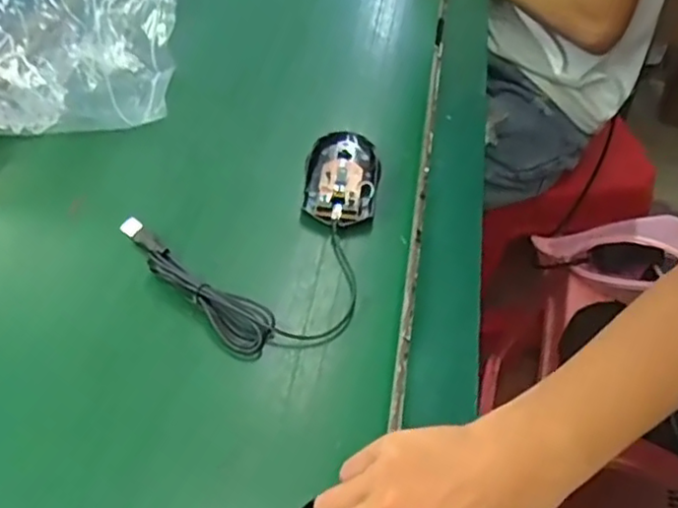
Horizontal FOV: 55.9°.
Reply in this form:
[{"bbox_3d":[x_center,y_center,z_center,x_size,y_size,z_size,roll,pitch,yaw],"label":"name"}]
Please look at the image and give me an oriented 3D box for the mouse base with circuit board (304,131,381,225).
[{"bbox_3d":[0.003,-0.070,0.560,0.061,0.022,0.111,7,50,-1],"label":"mouse base with circuit board"}]

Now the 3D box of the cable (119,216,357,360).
[{"bbox_3d":[-0.077,0.020,0.482,0.180,0.018,0.121,0,51,-6],"label":"cable"}]

